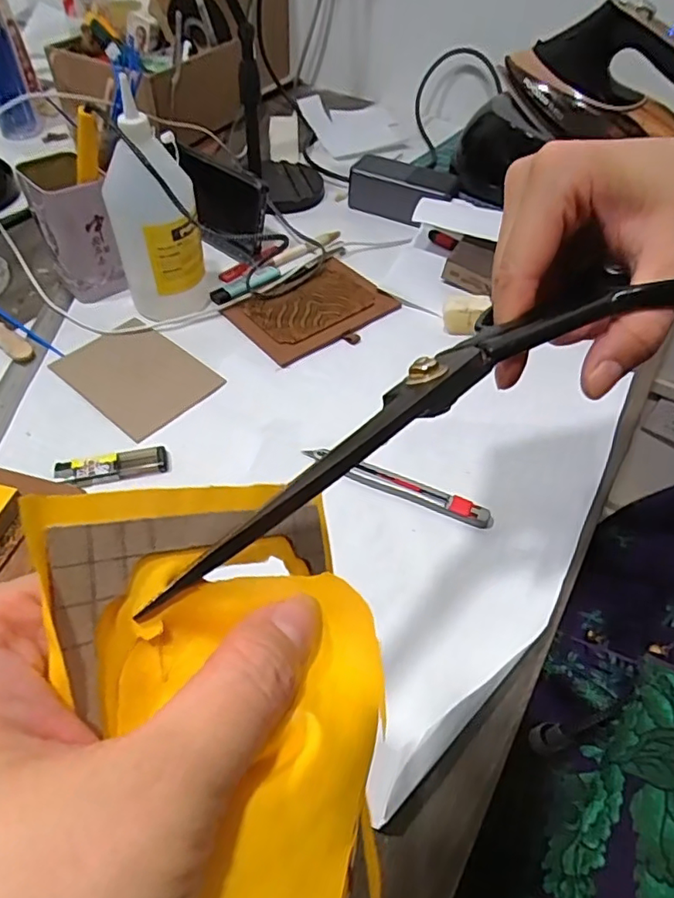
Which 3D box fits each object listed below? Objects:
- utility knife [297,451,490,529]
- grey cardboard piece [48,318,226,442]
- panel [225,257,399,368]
[{"bbox_3d":[0.045,0.027,0.431,0.148,0.009,0.018,19,51,14],"label":"utility knife"},{"bbox_3d":[-0.179,-0.069,0.503,0.141,0.005,0.093,35,57,25],"label":"grey cardboard piece"},{"bbox_3d":[-0.022,-0.143,0.568,0.148,0.008,0.110,-33,58,-26],"label":"panel"}]

